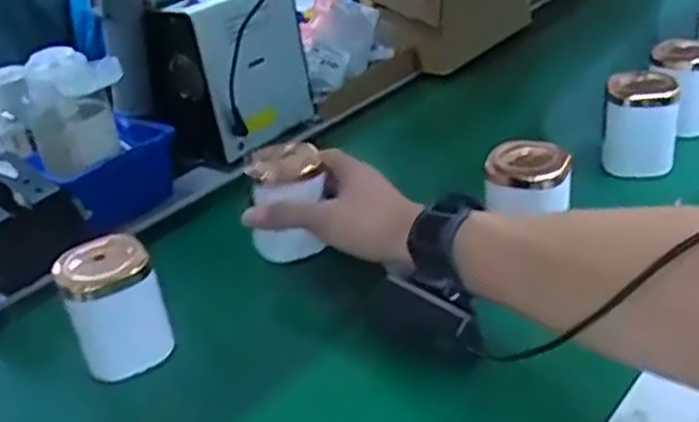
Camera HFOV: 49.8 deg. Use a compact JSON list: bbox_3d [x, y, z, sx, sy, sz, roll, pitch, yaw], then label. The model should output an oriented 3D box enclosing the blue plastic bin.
[{"bbox_3d":[-0.208,-0.033,0.641,0.090,0.056,0.114,18,39,35],"label":"blue plastic bin"}]

